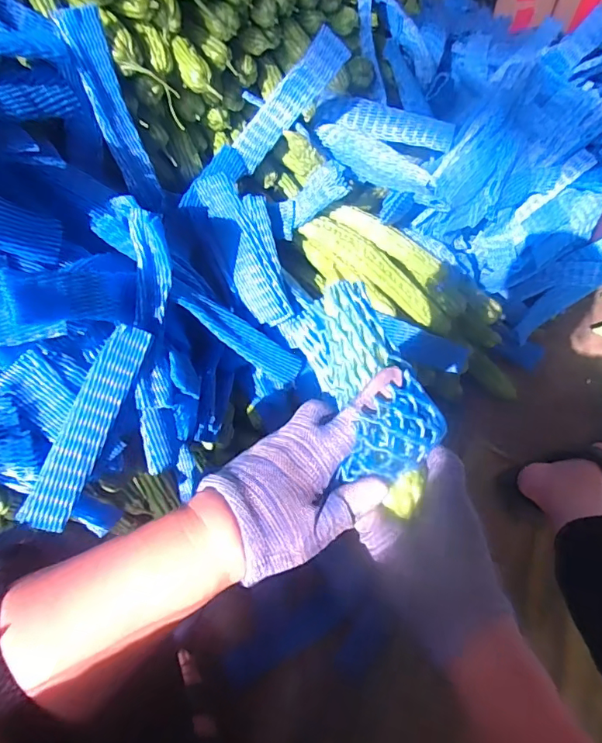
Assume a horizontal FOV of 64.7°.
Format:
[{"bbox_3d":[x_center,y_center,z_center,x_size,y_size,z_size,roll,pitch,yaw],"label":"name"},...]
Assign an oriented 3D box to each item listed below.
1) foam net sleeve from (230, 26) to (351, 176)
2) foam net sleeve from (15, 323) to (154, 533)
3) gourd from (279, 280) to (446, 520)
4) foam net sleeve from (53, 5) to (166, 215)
[{"bbox_3d":[-0.022,-0.429,0.764,0.234,0.057,0.024,-40,52,27],"label":"foam net sleeve"},{"bbox_3d":[-0.242,0.060,0.547,0.015,0.051,0.239,3,68,54],"label":"foam net sleeve"},{"bbox_3d":[0.050,0.016,0.347,0.069,0.057,0.160,-21,73,-13],"label":"gourd"},{"bbox_3d":[-0.260,-0.356,0.669,0.056,0.250,0.042,-25,27,-16],"label":"foam net sleeve"}]

